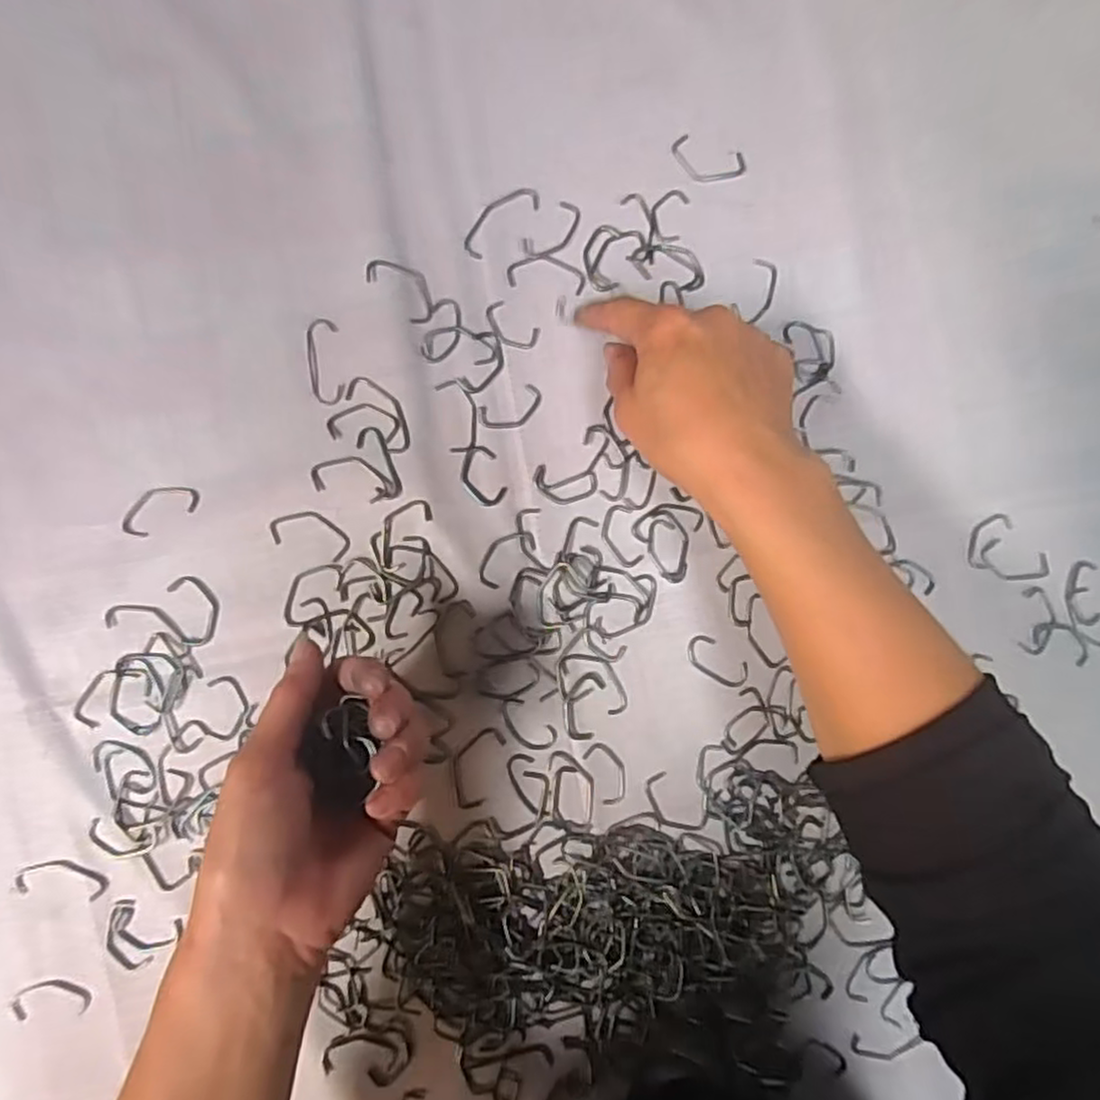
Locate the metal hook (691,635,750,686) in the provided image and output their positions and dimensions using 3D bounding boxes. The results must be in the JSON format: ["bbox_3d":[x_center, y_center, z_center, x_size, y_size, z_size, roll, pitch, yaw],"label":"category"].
[{"bbox_3d":[0.090,0.061,0.372,0.036,0.004,0.017,35,87,-4],"label":"metal hook"}]

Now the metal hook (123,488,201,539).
[{"bbox_3d":[-0.196,-0.021,0.349,0.039,0.004,0.019,-28,92,-5],"label":"metal hook"}]

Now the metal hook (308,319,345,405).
[{"bbox_3d":[-0.116,-0.097,0.357,0.016,0.004,0.045,-7,90,-5],"label":"metal hook"}]

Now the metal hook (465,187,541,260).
[{"bbox_3d":[-0.027,-0.176,0.367,0.050,0.004,0.019,-43,93,-4],"label":"metal hook"}]

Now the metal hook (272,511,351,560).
[{"bbox_3d":[-0.121,-0.009,0.352,0.039,0.004,0.021,16,88,-5],"label":"metal hook"}]

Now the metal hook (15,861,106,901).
[{"bbox_3d":[-0.240,0.162,0.343,0.043,0.004,0.017,6,89,-5],"label":"metal hook"}]

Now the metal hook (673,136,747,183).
[{"bbox_3d":[0.086,-0.209,0.376,0.041,0.004,0.021,15,88,-5],"label":"metal hook"}]

